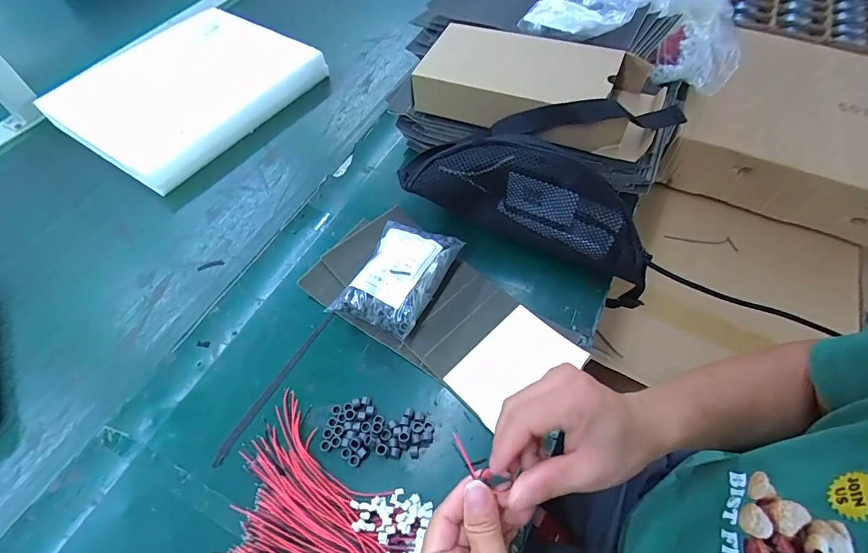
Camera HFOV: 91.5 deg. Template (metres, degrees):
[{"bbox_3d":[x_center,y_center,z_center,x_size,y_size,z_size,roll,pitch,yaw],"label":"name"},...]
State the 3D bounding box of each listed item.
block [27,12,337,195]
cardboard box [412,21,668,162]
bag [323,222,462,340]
[{"bbox_3d":[-0.410,-0.312,0.714,0.319,0.054,0.364,32,64,21],"label":"block"},{"bbox_3d":[0.137,-0.246,0.548,0.302,0.065,0.142,23,62,13],"label":"cardboard box"},{"bbox_3d":[-0.041,-0.002,0.475,0.098,0.051,0.136,24,61,17],"label":"bag"}]

